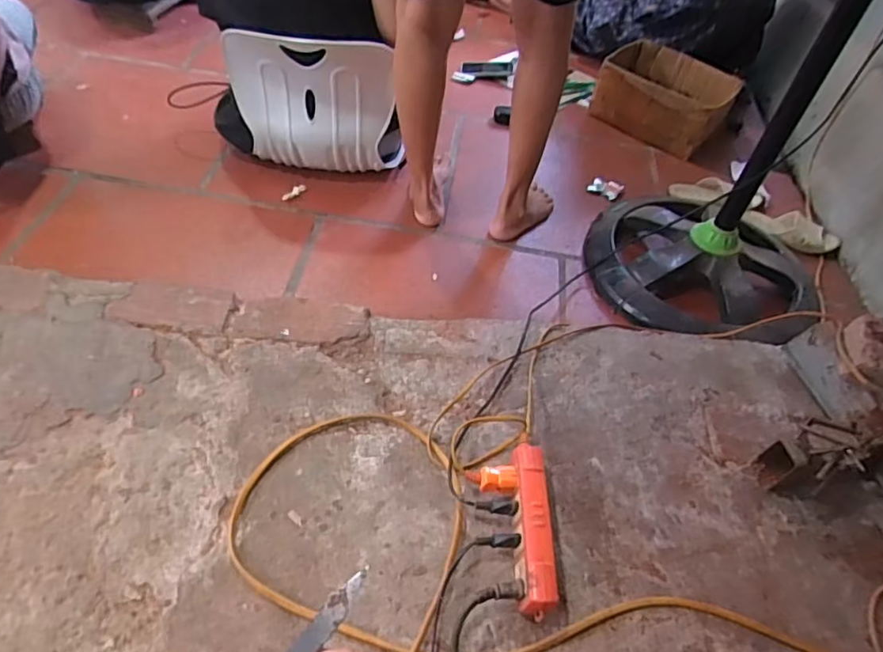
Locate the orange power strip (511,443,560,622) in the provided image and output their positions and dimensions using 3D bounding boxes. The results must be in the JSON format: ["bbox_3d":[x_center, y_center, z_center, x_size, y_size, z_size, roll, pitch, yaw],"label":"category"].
[{"bbox_3d":[0.110,0.249,0.721,0.042,0.063,0.203,5,48,-6],"label":"orange power strip"}]

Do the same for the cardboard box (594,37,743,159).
[{"bbox_3d":[0.557,-0.573,1.482,0.332,0.172,0.183,35,52,20],"label":"cardboard box"}]

